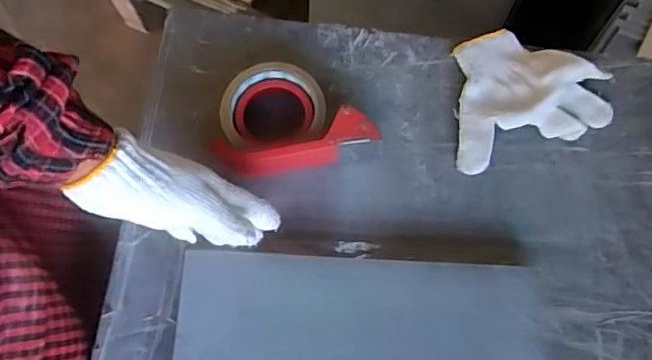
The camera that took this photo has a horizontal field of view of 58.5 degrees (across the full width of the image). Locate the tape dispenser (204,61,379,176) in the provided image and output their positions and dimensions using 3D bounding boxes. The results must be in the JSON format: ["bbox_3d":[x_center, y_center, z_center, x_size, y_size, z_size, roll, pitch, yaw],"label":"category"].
[{"bbox_3d":[-0.035,-0.055,0.535,0.135,0.061,0.097,-15,75,-3],"label":"tape dispenser"}]

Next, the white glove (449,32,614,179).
[{"bbox_3d":[0.180,-0.090,0.543,0.155,0.039,0.125,-20,75,-4],"label":"white glove"}]

